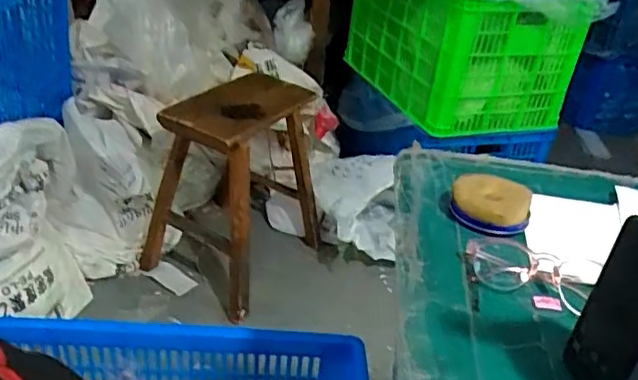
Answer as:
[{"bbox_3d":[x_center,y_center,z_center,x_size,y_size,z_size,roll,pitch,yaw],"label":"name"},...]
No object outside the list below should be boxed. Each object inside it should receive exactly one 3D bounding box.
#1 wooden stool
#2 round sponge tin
[{"bbox_3d":[-0.202,-0.016,1.575,0.343,0.483,0.454,27,37,30],"label":"wooden stool"},{"bbox_3d":[0.163,0.014,0.566,0.070,0.033,0.062,21,34,23],"label":"round sponge tin"}]

